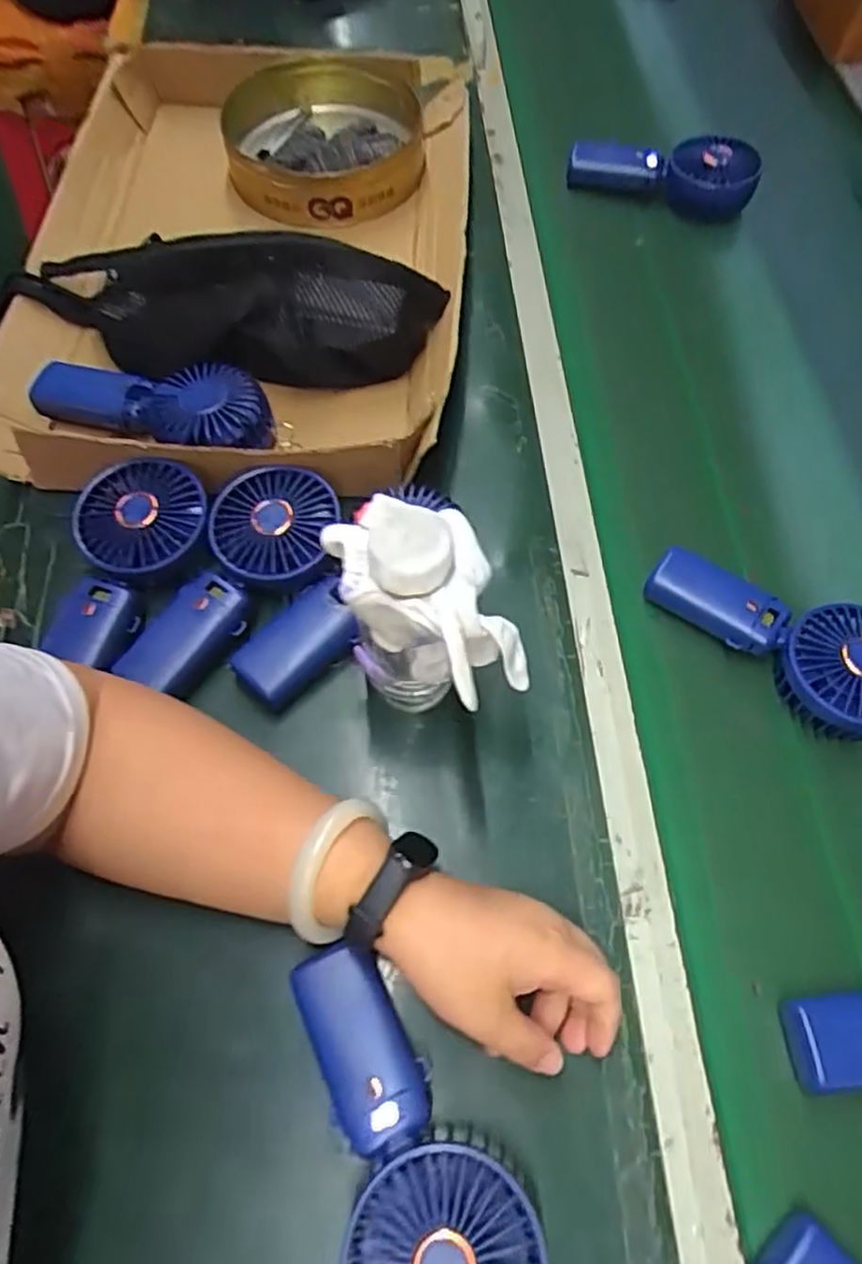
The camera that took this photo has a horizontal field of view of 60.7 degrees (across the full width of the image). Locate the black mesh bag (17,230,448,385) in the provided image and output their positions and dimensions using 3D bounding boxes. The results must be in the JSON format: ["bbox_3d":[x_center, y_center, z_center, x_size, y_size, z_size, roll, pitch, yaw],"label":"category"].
[{"bbox_3d":[-0.171,-0.260,0.572,0.348,0.097,0.089,8,63,2],"label":"black mesh bag"}]

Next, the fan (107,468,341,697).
[{"bbox_3d":[-0.129,-0.030,0.491,0.083,0.051,0.179,30,66,14],"label":"fan"}]

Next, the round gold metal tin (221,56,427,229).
[{"bbox_3d":[-0.104,-0.484,0.716,0.192,0.062,0.209,0,61,1],"label":"round gold metal tin"}]

